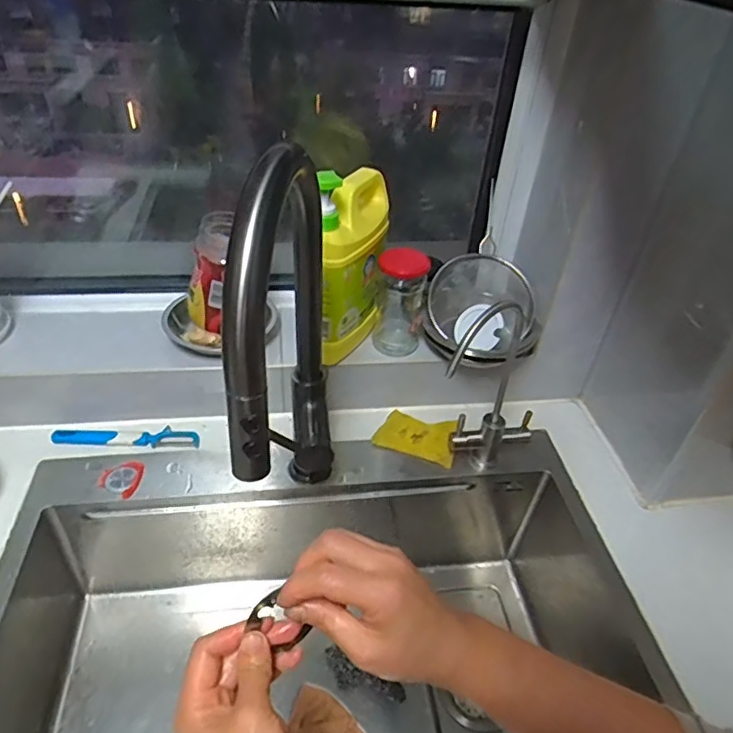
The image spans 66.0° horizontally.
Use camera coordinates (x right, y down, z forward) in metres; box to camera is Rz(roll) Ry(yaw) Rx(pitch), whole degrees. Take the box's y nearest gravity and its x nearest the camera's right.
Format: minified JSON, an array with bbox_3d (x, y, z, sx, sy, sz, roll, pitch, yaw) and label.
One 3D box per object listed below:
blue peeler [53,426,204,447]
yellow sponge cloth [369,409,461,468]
[{"bbox_3d":[-0.316,0.092,0.751,0.193,0.014,0.036,4,39,0],"label":"blue peeler"},{"bbox_3d":[0.071,0.091,0.779,0.111,0.033,0.072,14,40,13],"label":"yellow sponge cloth"}]

